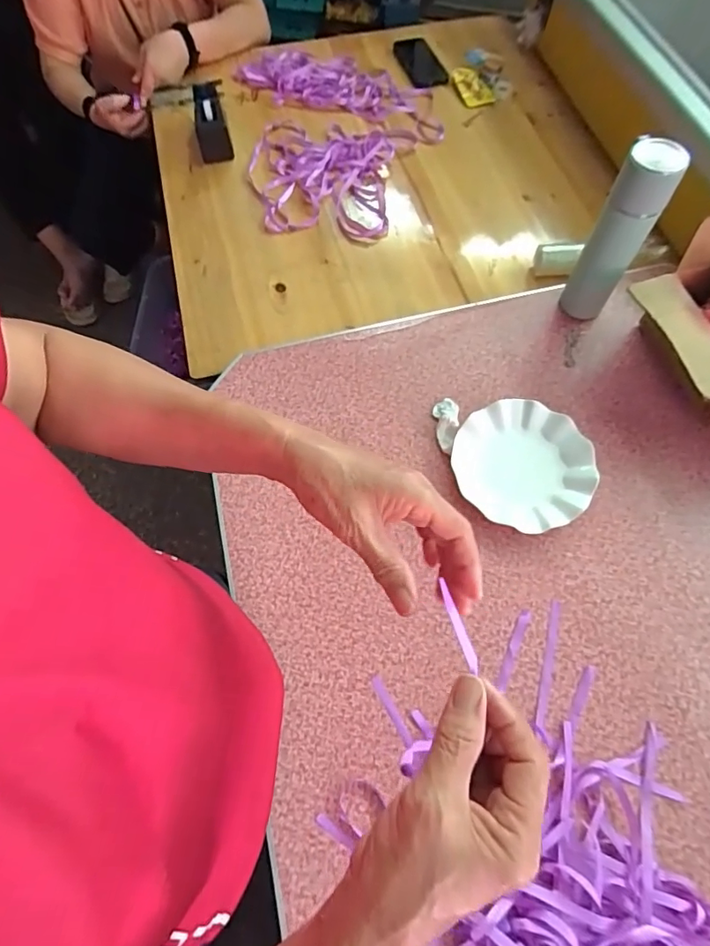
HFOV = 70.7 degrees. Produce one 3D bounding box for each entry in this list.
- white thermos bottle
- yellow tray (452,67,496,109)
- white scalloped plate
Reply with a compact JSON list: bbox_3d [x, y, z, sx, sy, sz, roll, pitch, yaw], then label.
[{"bbox_3d":[0.352,-0.313,0.687,0.067,0.263,0.054,24,68,10],"label":"white thermos bottle"},{"bbox_3d":[0.249,-0.819,1.057,0.060,0.021,0.124,-15,67,-7],"label":"yellow tray"},{"bbox_3d":[0.224,-0.012,0.669,0.179,0.022,0.173,0,66,0],"label":"white scalloped plate"}]

